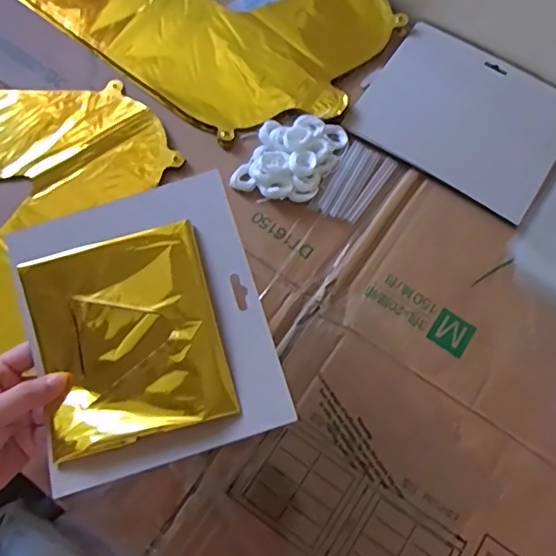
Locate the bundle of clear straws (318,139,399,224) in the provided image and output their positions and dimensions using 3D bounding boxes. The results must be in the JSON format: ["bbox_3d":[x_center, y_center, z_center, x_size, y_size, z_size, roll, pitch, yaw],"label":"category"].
[{"bbox_3d":[0.075,-0.089,0.526,0.045,0.005,0.082,28,71,8],"label":"bundle of clear straws"}]

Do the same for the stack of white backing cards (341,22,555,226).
[{"bbox_3d":[0.186,-0.162,0.552,0.188,0.007,0.160,31,72,9],"label":"stack of white backing cards"}]

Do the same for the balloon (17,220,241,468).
[{"bbox_3d":[-0.105,0.041,0.389,0.126,0.011,0.140,-17,76,0],"label":"balloon"}]

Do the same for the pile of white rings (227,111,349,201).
[{"bbox_3d":[0.014,-0.114,0.522,0.077,0.017,0.099,27,71,8],"label":"pile of white rings"}]

